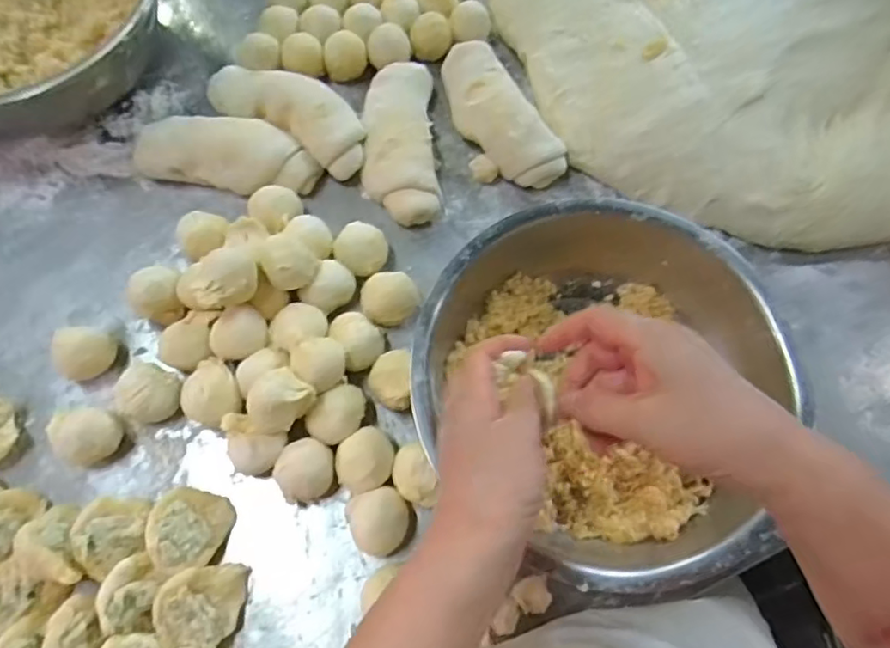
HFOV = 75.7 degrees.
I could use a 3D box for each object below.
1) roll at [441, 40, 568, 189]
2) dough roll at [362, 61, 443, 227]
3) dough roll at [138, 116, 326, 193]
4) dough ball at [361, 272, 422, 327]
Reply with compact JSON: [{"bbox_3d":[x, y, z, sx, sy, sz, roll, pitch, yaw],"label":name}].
[{"bbox_3d":[0.050,-0.202,0.551,0.064,0.050,0.160,-30,74,-12],"label":"roll"},{"bbox_3d":[-0.043,-0.173,0.540,0.067,0.056,0.158,-4,70,-3],"label":"dough roll"},{"bbox_3d":[-0.199,-0.157,0.524,0.157,0.042,0.059,9,70,1],"label":"dough roll"},{"bbox_3d":[-0.046,-0.018,0.496,0.048,0.040,0.041,-12,71,-6],"label":"dough ball"}]

